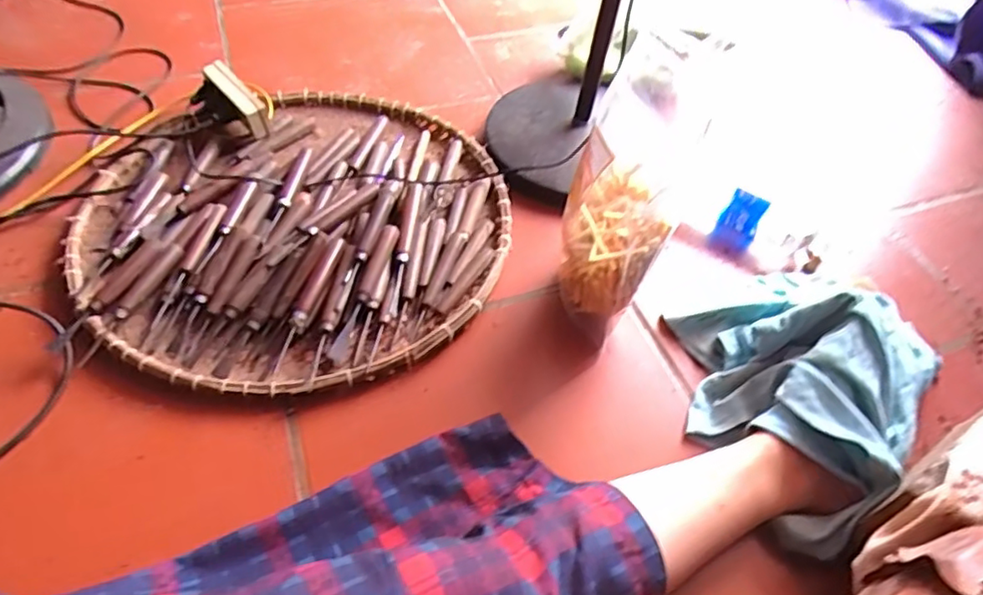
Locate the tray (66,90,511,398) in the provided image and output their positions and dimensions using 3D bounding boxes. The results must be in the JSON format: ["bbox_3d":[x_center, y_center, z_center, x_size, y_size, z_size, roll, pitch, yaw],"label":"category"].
[{"bbox_3d":[-0.244,-0.107,0.786,0.522,0.047,0.523,-25,56,-24],"label":"tray"}]

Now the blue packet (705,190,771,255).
[{"bbox_3d":[0.329,-0.097,0.823,0.050,0.085,0.011,31,27,18],"label":"blue packet"}]

